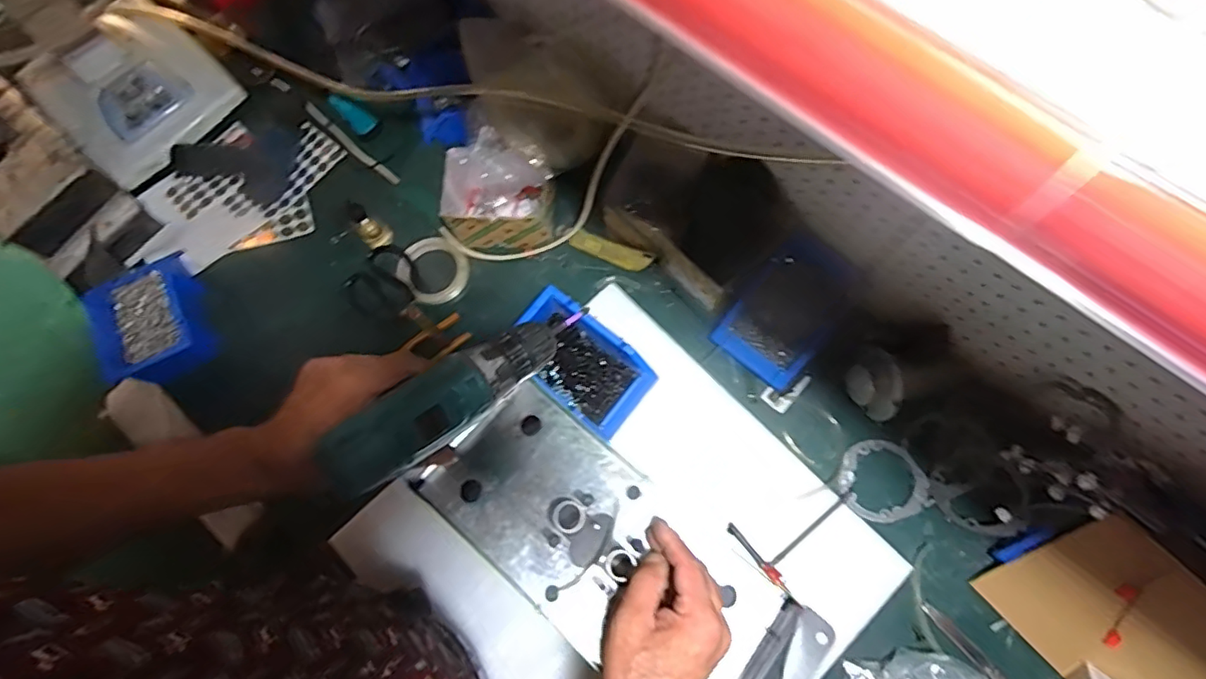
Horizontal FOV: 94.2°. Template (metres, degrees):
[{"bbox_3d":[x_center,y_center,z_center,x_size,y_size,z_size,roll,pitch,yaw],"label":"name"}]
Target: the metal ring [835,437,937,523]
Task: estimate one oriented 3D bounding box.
[{"bbox_3d":[0.359,0.180,0.719,0.110,0.007,0.101,-1,74,2],"label":"metal ring"}]

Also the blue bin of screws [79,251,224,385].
[{"bbox_3d":[-0.618,-0.025,0.771,0.123,0.064,0.174,-29,75,-6],"label":"blue bin of screws"}]

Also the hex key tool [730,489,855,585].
[{"bbox_3d":[0.235,0.220,0.705,0.089,0.017,0.151,43,80,13],"label":"hex key tool"}]

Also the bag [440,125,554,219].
[{"bbox_3d":[-0.146,-0.207,0.768,0.142,0.161,0.091,-1,74,2],"label":"bag"}]

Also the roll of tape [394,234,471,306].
[{"bbox_3d":[-0.247,-0.102,0.816,0.091,0.021,0.104,-44,77,-10],"label":"roll of tape"}]

